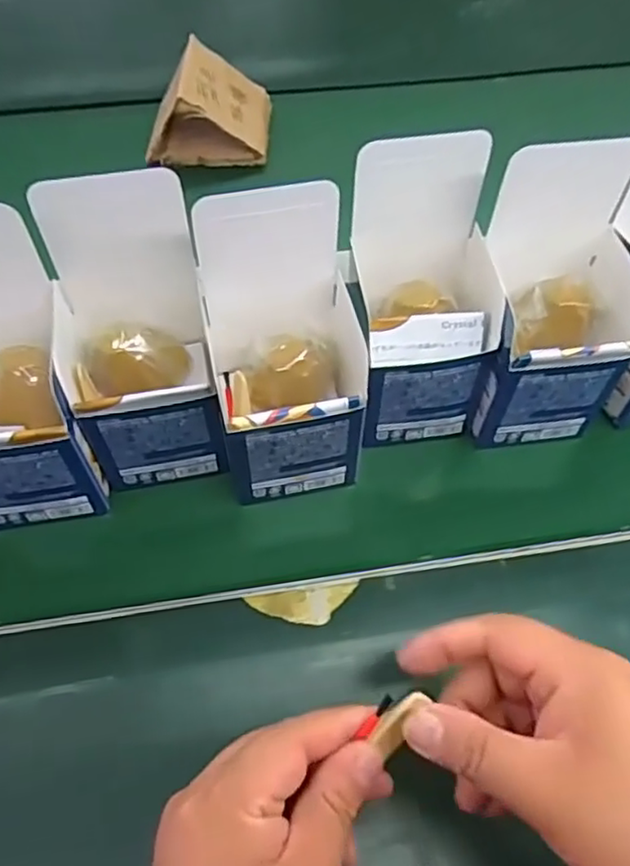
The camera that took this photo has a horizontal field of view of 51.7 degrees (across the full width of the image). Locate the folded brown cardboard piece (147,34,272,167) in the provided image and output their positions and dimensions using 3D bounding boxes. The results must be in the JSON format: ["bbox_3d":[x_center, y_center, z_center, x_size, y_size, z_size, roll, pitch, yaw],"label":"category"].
[{"bbox_3d":[-0.100,-0.309,0.620,0.108,0.070,0.109,3,56,1],"label":"folded brown cardboard piece"}]

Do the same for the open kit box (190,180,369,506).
[{"bbox_3d":[-0.016,-0.044,0.394,0.093,0.159,0.095,-9,57,-6],"label":"open kit box"}]

